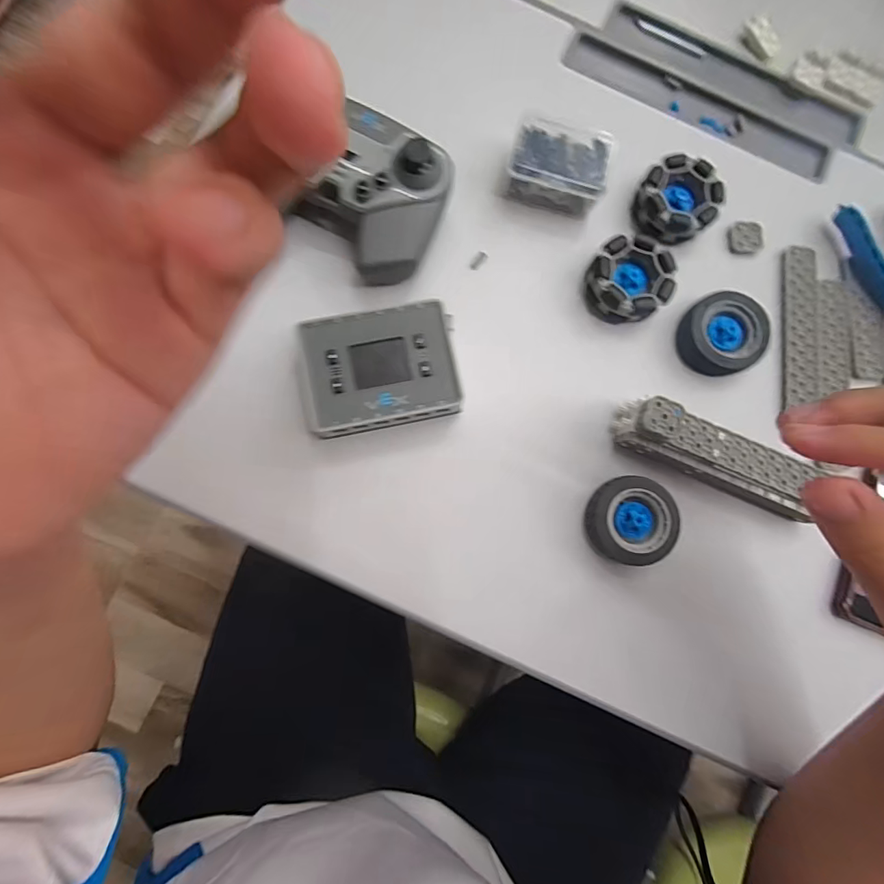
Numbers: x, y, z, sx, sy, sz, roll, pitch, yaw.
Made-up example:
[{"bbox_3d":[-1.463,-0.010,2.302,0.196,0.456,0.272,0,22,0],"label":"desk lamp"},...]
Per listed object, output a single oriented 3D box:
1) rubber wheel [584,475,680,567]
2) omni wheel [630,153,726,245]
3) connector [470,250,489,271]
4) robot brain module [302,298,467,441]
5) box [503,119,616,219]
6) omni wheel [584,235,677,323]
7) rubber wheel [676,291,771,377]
[{"bbox_3d":[0.133,0.055,0.304,0.056,0.019,0.058,0,82,-3],"label":"rubber wheel"},{"bbox_3d":[0.180,-0.185,0.336,0.057,0.027,0.063,44,82,3],"label":"omni wheel"},{"bbox_3d":[0.028,-0.138,0.330,0.008,0.004,0.016,40,94,2],"label":"connector"},{"bbox_3d":[-0.042,-0.048,0.298,0.101,0.032,0.076,-11,83,-5],"label":"robot brain module"},{"bbox_3d":[0.087,-0.206,0.329,0.070,0.034,0.055,14,82,-1],"label":"box"},{"bbox_3d":[0.140,-0.120,0.324,0.058,0.024,0.057,0,82,-3],"label":"omni wheel"},{"bbox_3d":[0.209,-0.082,0.324,0.058,0.018,0.062,0,82,-3],"label":"rubber wheel"}]

